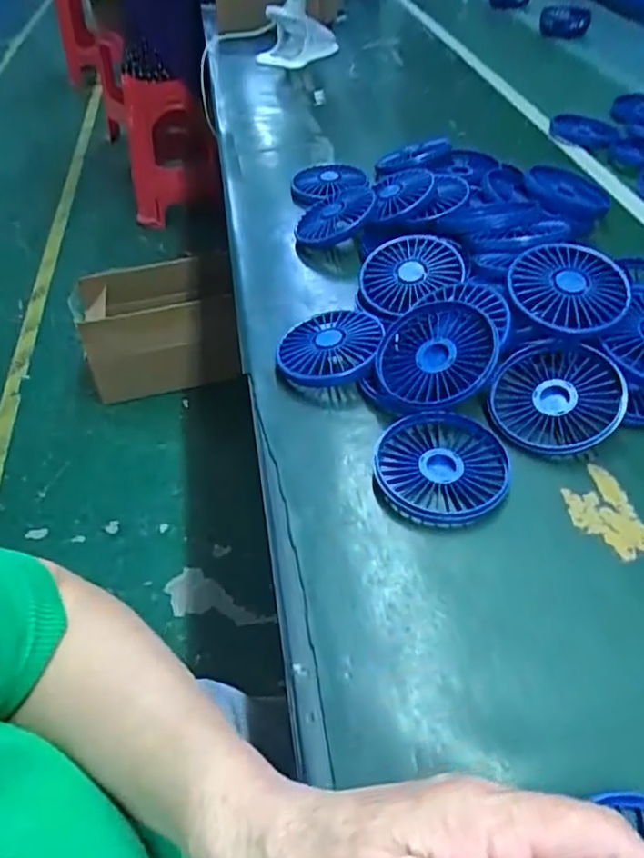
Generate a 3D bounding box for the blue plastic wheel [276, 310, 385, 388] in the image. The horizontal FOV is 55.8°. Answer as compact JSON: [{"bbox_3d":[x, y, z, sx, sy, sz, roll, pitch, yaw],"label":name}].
[{"bbox_3d":[0.008,-0.067,0.485,0.082,0.016,0.082,-8,48,8],"label":"blue plastic wheel"}]

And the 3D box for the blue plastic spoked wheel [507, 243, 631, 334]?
[{"bbox_3d":[0.185,-0.109,0.453,0.091,0.017,0.081,-32,52,-24],"label":"blue plastic spoked wheel"}]

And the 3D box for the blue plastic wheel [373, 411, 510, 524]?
[{"bbox_3d":[0.080,0.025,0.407,0.086,0.014,0.085,-2,46,2],"label":"blue plastic wheel"}]

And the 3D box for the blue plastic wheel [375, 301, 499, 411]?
[{"bbox_3d":[0.085,-0.053,0.445,0.085,0.020,0.088,-16,55,25],"label":"blue plastic wheel"}]

